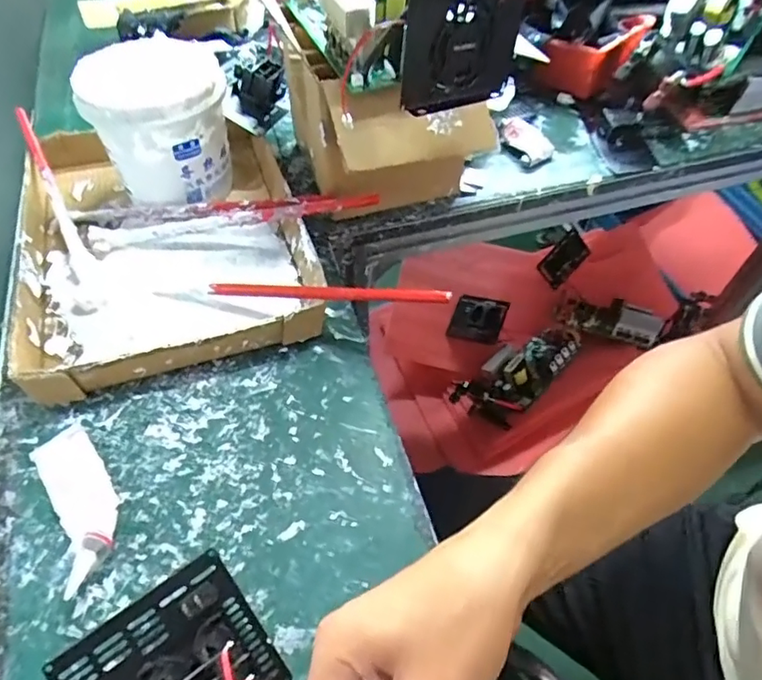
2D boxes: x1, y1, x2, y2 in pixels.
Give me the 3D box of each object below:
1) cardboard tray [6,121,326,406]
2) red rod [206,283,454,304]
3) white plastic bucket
[{"bbox_3d":[-0.202,-0.106,0.501,0.240,0.038,0.326,-17,55,-12],"label":"cardboard tray"},{"bbox_3d":[-0.046,-0.038,0.428,0.202,0.013,0.011,4,52,19],"label":"red rod"},{"bbox_3d":[-0.204,-0.202,0.514,0.119,0.122,0.110,0,53,0],"label":"white plastic bucket"}]

